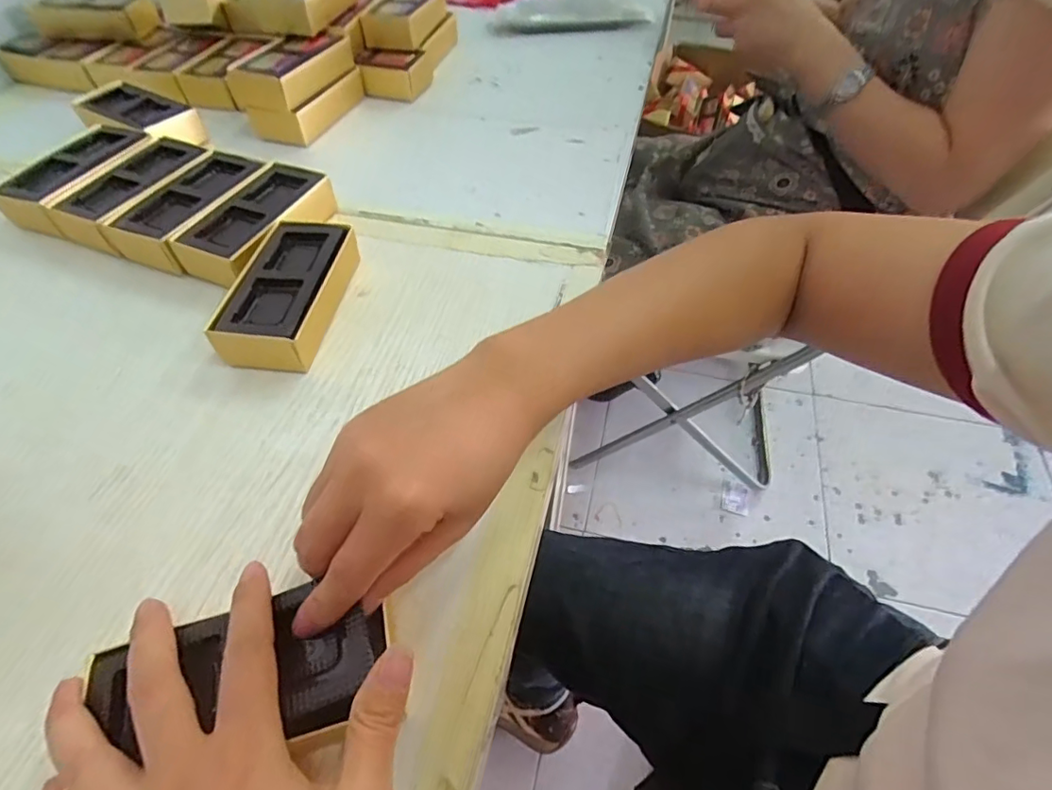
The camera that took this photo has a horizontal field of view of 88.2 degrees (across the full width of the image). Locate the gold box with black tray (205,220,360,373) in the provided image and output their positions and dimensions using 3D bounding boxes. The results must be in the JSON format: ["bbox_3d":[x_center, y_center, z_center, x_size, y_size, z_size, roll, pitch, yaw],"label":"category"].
[{"bbox_3d":[-0.156,-0.068,0.368,0.061,0.036,0.116,3,52,3],"label":"gold box with black tray"}]

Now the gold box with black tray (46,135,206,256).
[{"bbox_3d":[-0.315,-0.164,0.442,0.055,0.034,0.118,13,53,11],"label":"gold box with black tray"}]

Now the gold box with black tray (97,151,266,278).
[{"bbox_3d":[-0.258,-0.148,0.427,0.060,0.030,0.117,19,54,14],"label":"gold box with black tray"}]

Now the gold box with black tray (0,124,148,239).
[{"bbox_3d":[-0.373,-0.176,0.452,0.071,0.037,0.124,11,53,9],"label":"gold box with black tray"}]

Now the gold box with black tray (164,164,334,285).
[{"bbox_3d":[-0.203,-0.131,0.417,0.059,0.033,0.115,16,54,12],"label":"gold box with black tray"}]

